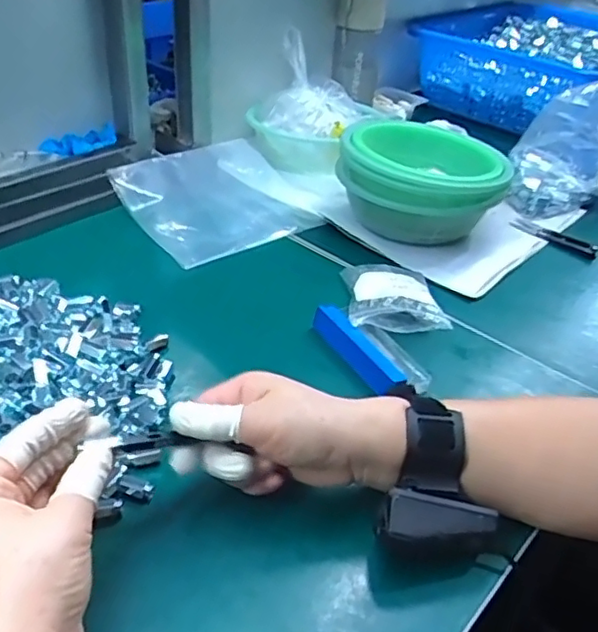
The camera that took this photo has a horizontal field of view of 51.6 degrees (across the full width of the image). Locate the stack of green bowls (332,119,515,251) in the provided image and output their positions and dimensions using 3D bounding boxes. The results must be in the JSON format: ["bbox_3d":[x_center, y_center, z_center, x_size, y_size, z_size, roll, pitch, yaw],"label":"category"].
[{"bbox_3d":[0.139,-0.150,0.704,0.178,0.092,0.173,16,38,16],"label":"stack of green bowls"}]

